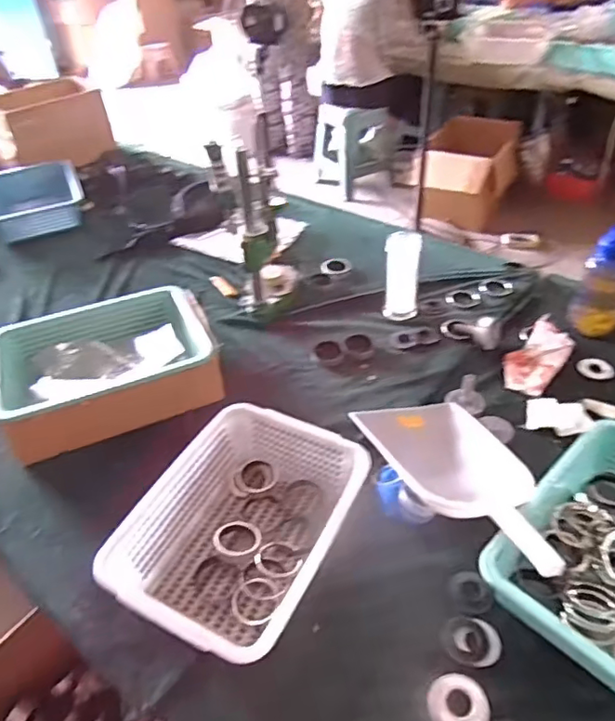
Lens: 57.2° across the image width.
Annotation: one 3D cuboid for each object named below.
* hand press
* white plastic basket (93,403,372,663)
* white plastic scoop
[{"bbox_3d":[-0.106,-0.281,1.207,0.162,0.364,0.161,-7,41,-4],"label":"hand press"},{"bbox_3d":[-0.093,0.246,0.823,0.255,0.121,0.348,19,46,24],"label":"white plastic basket"},{"bbox_3d":[0.242,0.178,0.863,0.205,0.096,0.384,-17,42,-16],"label":"white plastic scoop"}]

